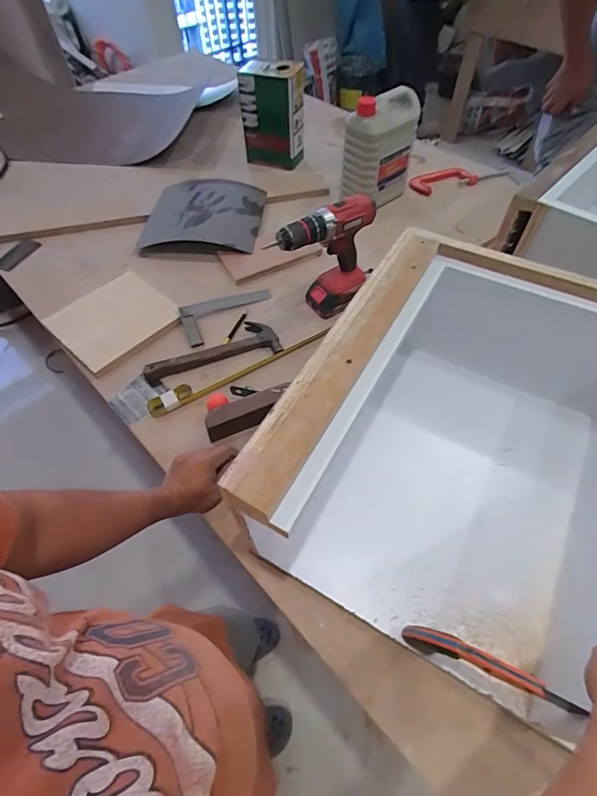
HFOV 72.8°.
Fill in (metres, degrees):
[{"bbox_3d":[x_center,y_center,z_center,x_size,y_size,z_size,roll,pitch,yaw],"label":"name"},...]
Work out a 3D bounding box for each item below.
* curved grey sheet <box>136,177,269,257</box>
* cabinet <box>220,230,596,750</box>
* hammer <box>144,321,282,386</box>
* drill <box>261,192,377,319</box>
[{"bbox_3d":[-0.246,-0.465,1.039,0.296,0.061,0.270,1,56,3],"label":"curved grey sheet"},{"bbox_3d":[0.354,0.117,0.498,0.699,0.243,0.495,25,60,18],"label":"cabinet"},{"bbox_3d":[-0.169,-0.096,0.793,0.257,0.031,0.088,-14,56,-7],"label":"hammer"},{"bbox_3d":[0.050,-0.258,0.778,0.194,0.210,0.070,-34,61,-20],"label":"drill"}]

